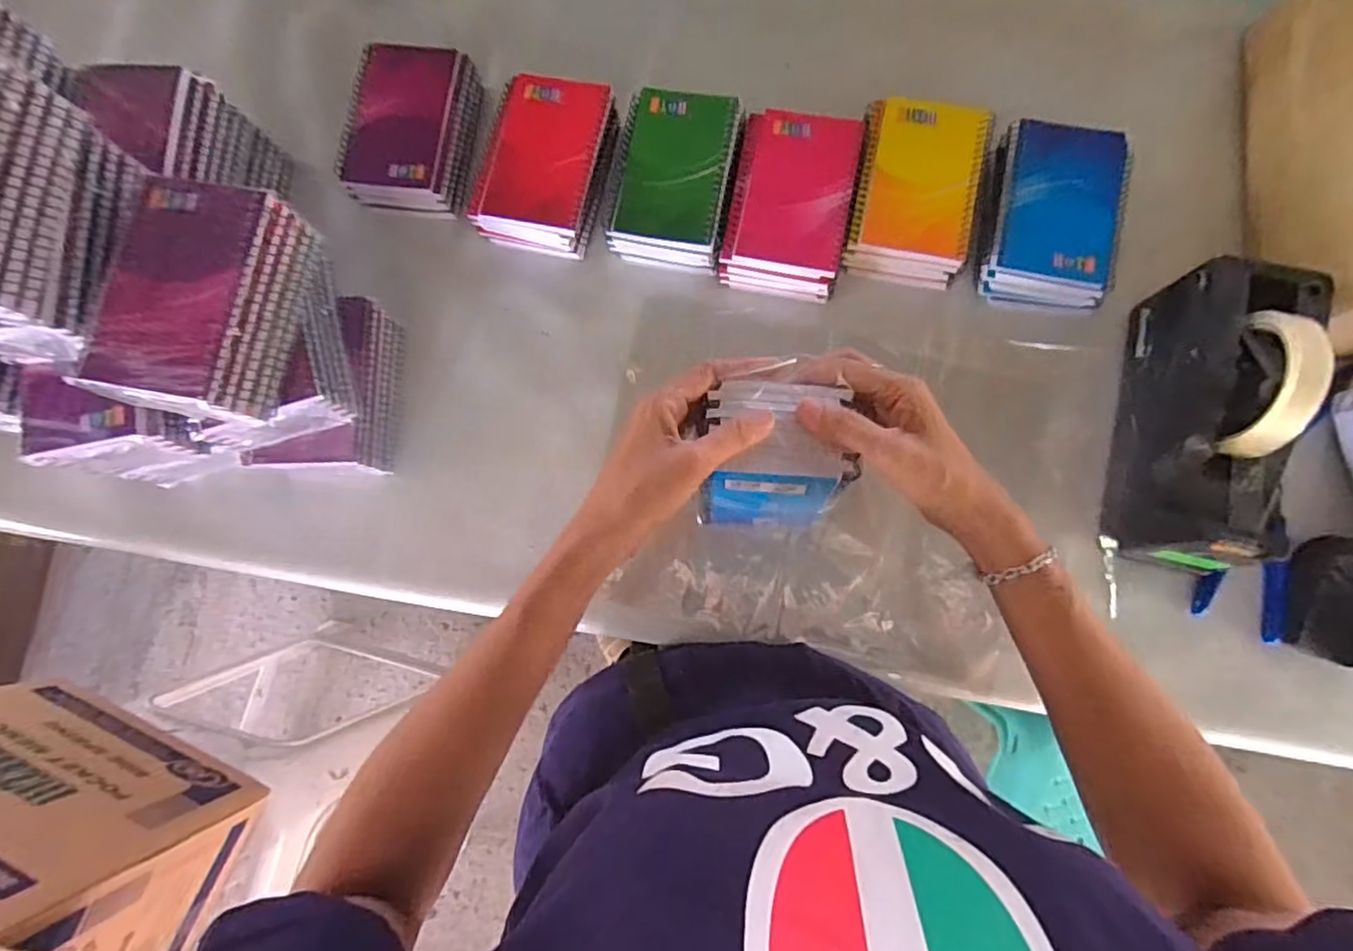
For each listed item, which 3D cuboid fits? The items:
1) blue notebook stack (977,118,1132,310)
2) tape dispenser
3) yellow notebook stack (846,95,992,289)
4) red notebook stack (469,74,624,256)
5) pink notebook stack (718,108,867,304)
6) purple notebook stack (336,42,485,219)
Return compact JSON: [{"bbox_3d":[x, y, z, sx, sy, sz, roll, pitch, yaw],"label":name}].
[{"bbox_3d":[0.301,-0.206,0.514,0.099,0.045,0.138,10,82,4],"label":"blue notebook stack"},{"bbox_3d":[0.377,-0.040,0.444,0.082,0.121,0.202,11,82,5],"label":"tape dispenser"},{"bbox_3d":[0.194,-0.229,0.521,0.100,0.045,0.139,9,82,4],"label":"yellow notebook stack"},{"bbox_3d":[-0.110,-0.258,0.537,0.096,0.048,0.135,15,82,5],"label":"red notebook stack"},{"bbox_3d":[0.094,-0.222,0.527,0.094,0.047,0.141,12,82,5],"label":"pink notebook stack"},{"bbox_3d":[-0.228,-0.297,0.552,0.102,0.038,0.136,8,82,4],"label":"purple notebook stack"}]

